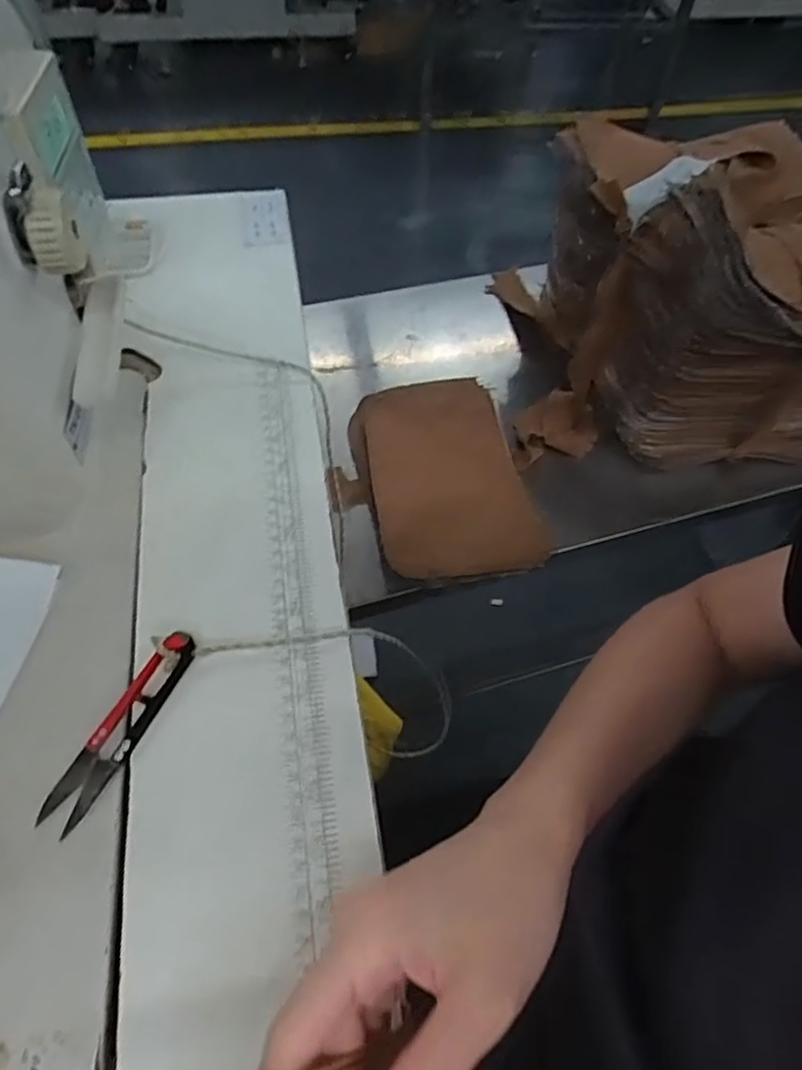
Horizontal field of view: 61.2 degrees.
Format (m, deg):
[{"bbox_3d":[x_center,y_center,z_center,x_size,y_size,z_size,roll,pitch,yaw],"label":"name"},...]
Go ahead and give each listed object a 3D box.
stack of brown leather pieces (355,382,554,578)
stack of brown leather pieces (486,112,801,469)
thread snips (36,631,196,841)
[{"bbox_3d":[0.044,-0.066,0.713,0.170,0.064,0.253,-10,56,-9],"label":"stack of brown leather pieces"},{"bbox_3d":[0.315,-0.293,0.790,0.347,0.273,0.403,-1,55,-3],"label":"stack of brown leather pieces"},{"bbox_3d":[-0.135,0.092,0.329,0.022,0.010,0.101,22,57,13],"label":"thread snips"}]

